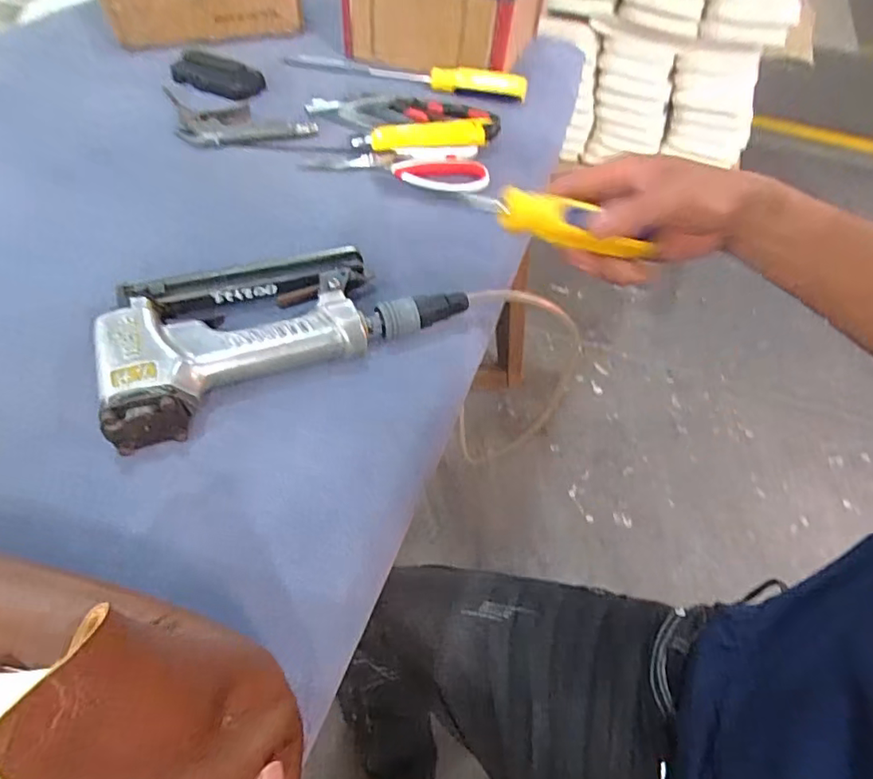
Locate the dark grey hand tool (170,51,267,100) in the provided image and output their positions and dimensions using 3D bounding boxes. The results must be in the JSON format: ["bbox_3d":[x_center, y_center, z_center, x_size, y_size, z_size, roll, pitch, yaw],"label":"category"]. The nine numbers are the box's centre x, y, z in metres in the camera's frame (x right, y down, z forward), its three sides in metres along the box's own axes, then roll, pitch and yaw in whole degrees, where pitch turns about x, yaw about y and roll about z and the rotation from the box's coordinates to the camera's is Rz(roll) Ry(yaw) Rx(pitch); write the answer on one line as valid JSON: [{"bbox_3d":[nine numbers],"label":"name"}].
[{"bbox_3d":[-0.257,-0.364,0.649,0.103,0.033,0.034,8,50,1],"label":"dark grey hand tool"}]

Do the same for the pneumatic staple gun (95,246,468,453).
[{"bbox_3d":[-0.107,-0.054,0.401,0.252,0.041,0.129,-21,56,-21],"label":"pneumatic staple gun"}]

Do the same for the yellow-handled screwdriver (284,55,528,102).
[{"bbox_3d":[-0.040,-0.390,0.672,0.293,0.039,0.040,16,51,9],"label":"yellow-handled screwdriver"}]

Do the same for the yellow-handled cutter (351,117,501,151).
[{"bbox_3d":[-0.008,-0.259,0.574,0.148,0.028,0.021,-6,52,-11],"label":"yellow-handled cutter"}]

